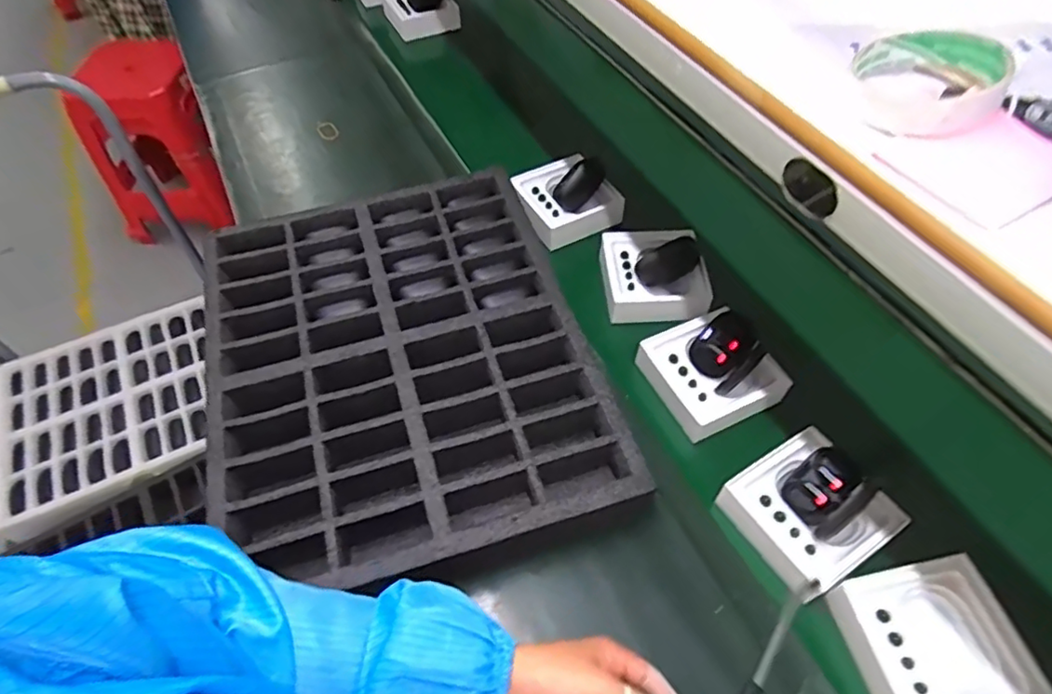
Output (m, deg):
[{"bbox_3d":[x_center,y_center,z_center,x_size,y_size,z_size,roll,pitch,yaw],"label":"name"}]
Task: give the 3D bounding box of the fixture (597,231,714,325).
[{"bbox_3d":[0.180,-0.104,0.852,0.138,0.040,0.149,-4,56,-2],"label":"fixture"}]

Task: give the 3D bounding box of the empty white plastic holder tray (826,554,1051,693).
[{"bbox_3d":[0.386,0.286,0.572,0.143,0.049,0.135,-12,57,-7],"label":"empty white plastic holder tray"}]

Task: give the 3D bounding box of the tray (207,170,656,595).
[{"bbox_3d":[-0.148,0.013,0.732,0.412,0.071,0.531,-16,58,-10],"label":"tray"}]

